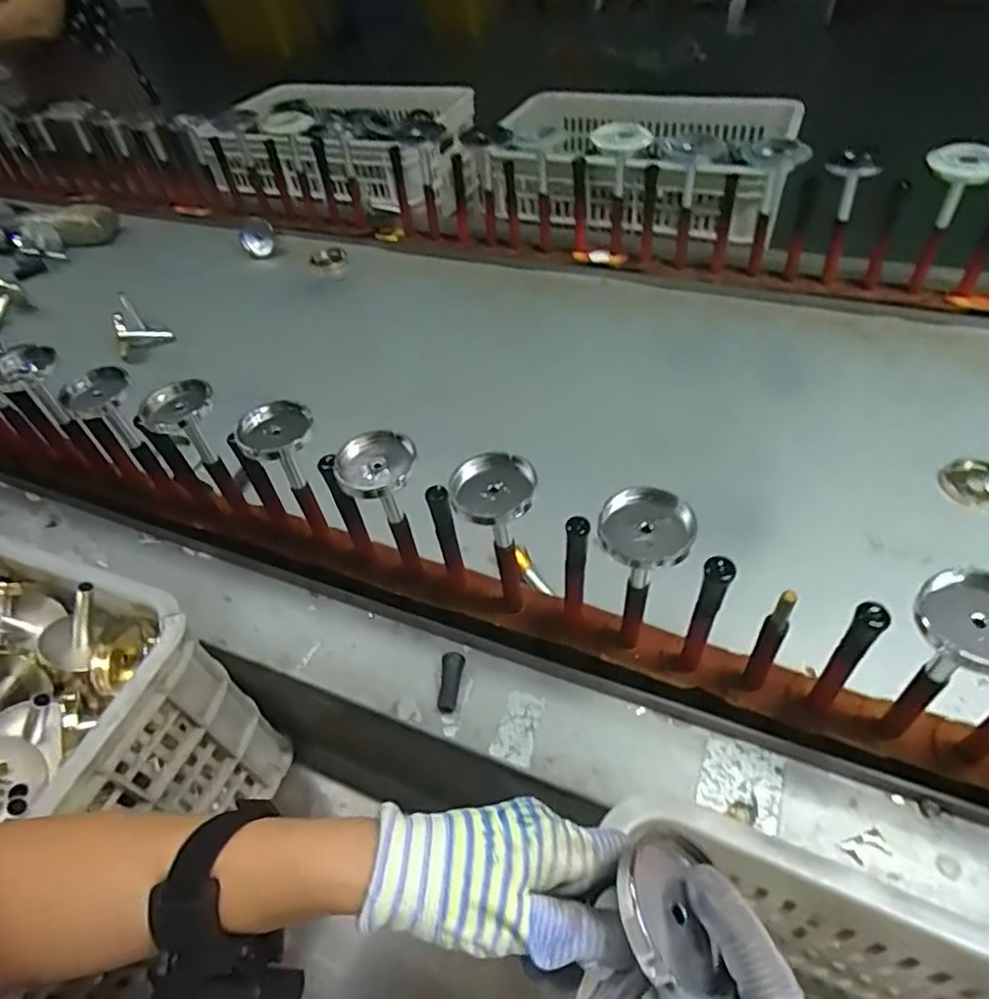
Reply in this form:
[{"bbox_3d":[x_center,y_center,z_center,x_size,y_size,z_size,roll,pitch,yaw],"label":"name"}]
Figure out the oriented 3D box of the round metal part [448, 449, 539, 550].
[{"bbox_3d":[0.001,0.011,0.512,0.067,0.068,0.073,-4,47,4],"label":"round metal part"}]

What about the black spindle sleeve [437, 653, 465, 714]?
[{"bbox_3d":[-0.038,0.166,0.580,0.020,0.021,0.053,-1,47,7],"label":"black spindle sleeve"}]

